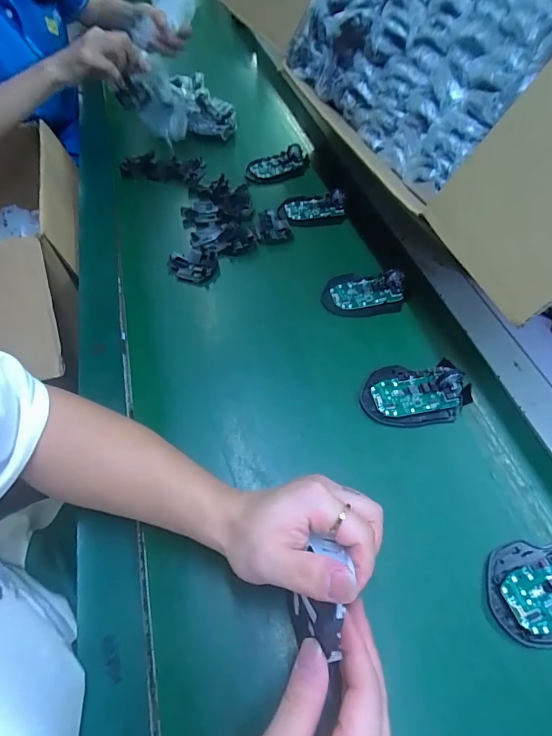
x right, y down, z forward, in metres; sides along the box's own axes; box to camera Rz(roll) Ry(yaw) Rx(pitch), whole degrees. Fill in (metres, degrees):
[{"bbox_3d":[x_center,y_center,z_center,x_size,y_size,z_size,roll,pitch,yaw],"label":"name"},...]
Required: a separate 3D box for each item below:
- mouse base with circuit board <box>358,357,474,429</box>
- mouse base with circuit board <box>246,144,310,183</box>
[{"bbox_3d":[0.152,0.027,0.439,0.115,0.018,0.072,-2,55,-1],"label":"mouse base with circuit board"},{"bbox_3d":[0.003,-0.354,0.699,0.107,0.029,0.056,-29,60,-14],"label":"mouse base with circuit board"}]

